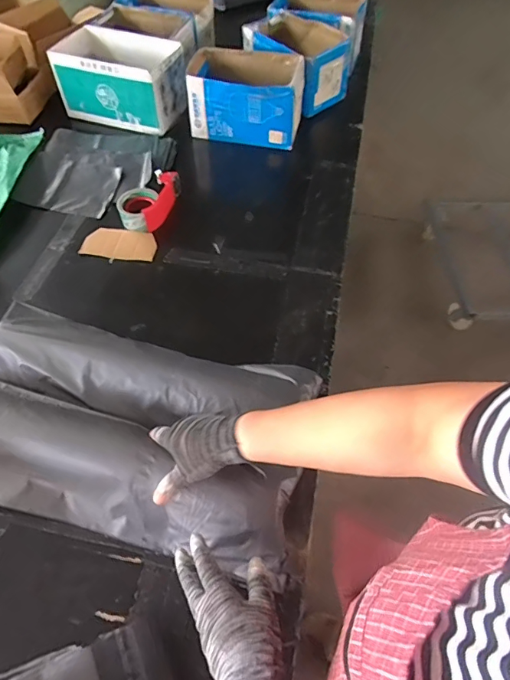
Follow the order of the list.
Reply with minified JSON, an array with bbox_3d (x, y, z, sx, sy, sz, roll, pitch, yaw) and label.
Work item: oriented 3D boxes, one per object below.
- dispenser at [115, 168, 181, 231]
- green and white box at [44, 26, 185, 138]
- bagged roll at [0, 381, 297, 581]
[{"bbox_3d":[-0.241,-0.316,0.985,0.115,0.048,0.178,12,54,7],"label":"dispenser"},{"bbox_3d":[-0.363,-0.703,1.173,0.318,0.145,0.188,18,55,11],"label":"green and white box"},{"bbox_3d":[-0.231,0.179,0.613,0.555,0.080,0.148,14,55,10],"label":"bagged roll"}]

